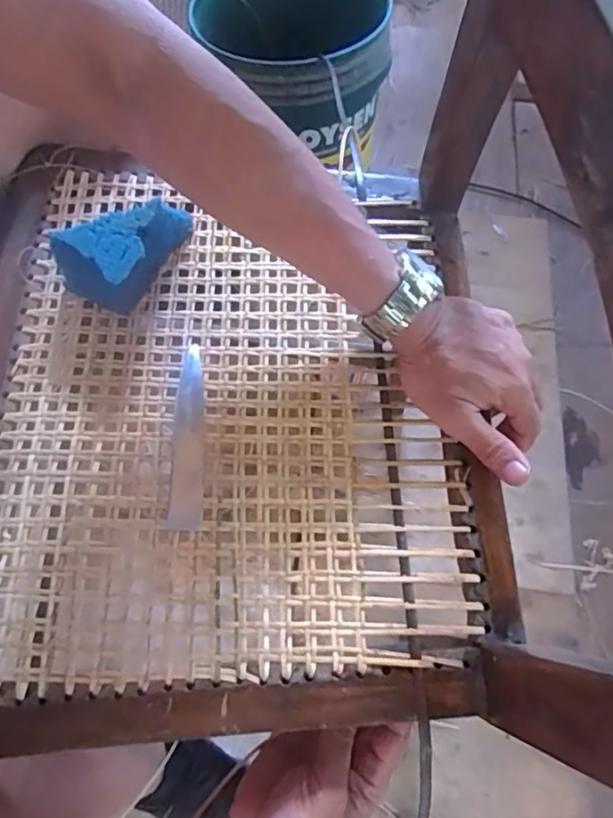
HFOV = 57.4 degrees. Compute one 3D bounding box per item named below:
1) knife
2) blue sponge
[{"bbox_3d":[-0.086,0.017,0.408,0.023,0.004,0.139,-1,68,0],"label":"knife"},{"bbox_3d":[-0.139,-0.116,0.430,0.112,0.053,0.073,-17,69,-7],"label":"blue sponge"}]

